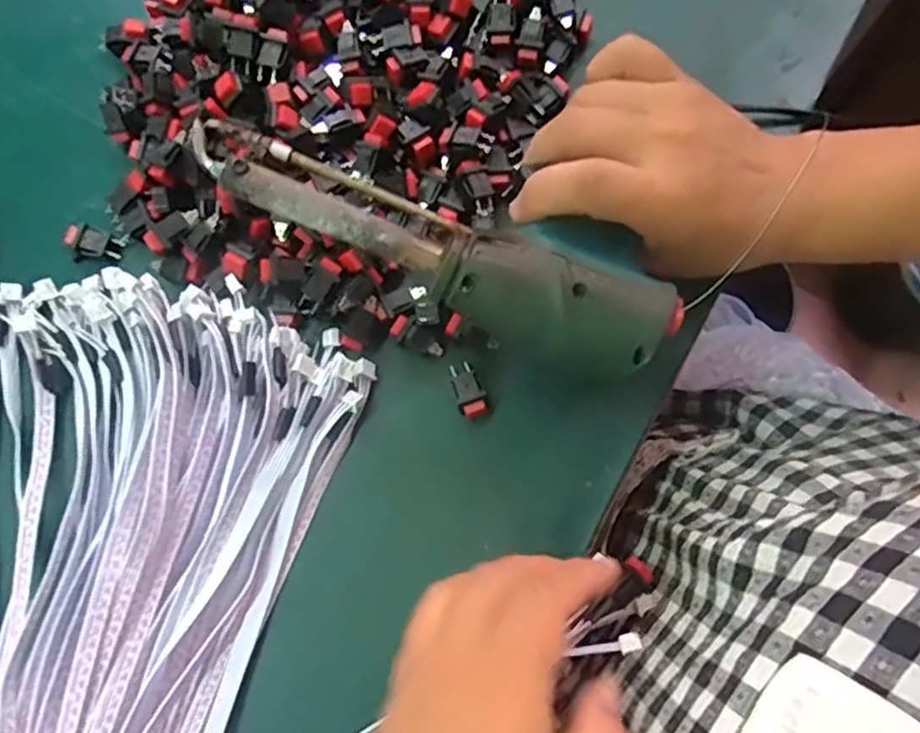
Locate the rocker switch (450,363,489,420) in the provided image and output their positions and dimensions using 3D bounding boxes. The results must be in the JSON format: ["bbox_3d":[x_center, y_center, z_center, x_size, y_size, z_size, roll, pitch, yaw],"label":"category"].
[{"bbox_3d":[0.004,0.011,0.303,0.013,0.010,0.026,-18,78,-3],"label":"rocker switch"}]

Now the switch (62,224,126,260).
[{"bbox_3d":[-0.175,-0.059,0.323,0.022,0.013,0.014,23,79,6],"label":"switch"}]

